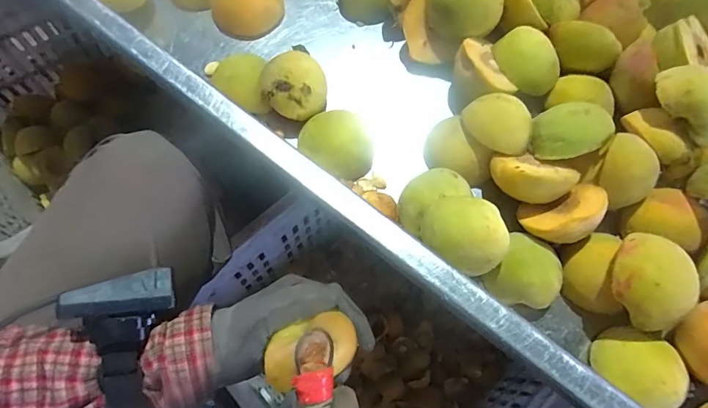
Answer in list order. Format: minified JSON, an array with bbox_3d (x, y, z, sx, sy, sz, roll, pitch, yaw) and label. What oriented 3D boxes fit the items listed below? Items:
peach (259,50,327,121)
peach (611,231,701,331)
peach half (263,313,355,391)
[{"bbox_3d":[-0.049,-0.093,0.347,0.050,0.044,0.045,5,68,0],"label":"peach"},{"bbox_3d":[0.193,0.050,0.277,0.044,0.036,0.054,23,69,7],"label":"peach"},{"bbox_3d":[-0.034,0.105,0.307,0.065,0.054,0.028,-23,29,-14],"label":"peach half"}]

